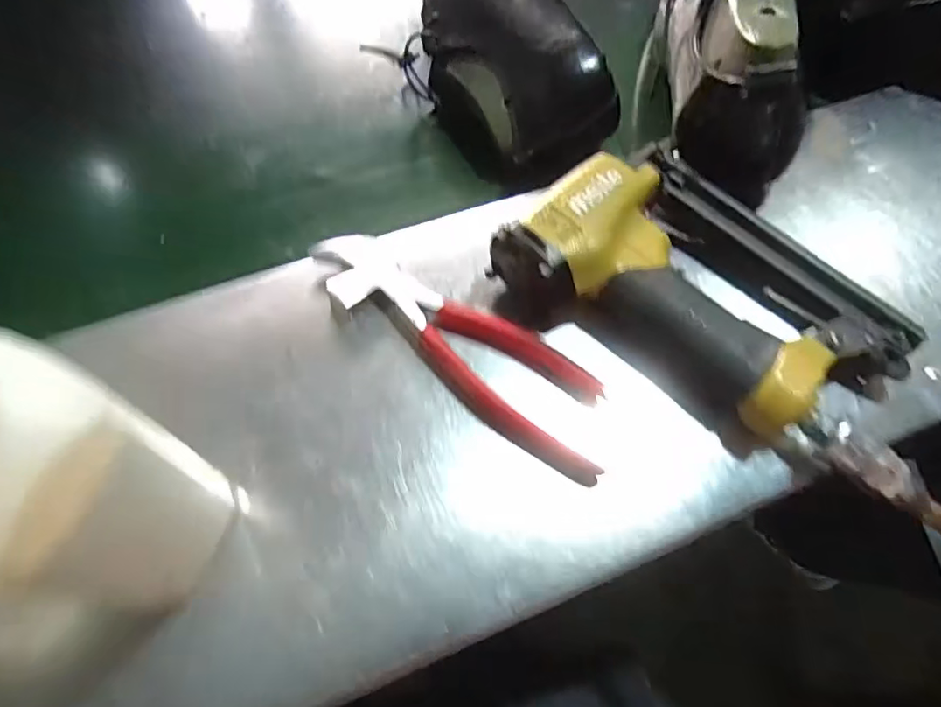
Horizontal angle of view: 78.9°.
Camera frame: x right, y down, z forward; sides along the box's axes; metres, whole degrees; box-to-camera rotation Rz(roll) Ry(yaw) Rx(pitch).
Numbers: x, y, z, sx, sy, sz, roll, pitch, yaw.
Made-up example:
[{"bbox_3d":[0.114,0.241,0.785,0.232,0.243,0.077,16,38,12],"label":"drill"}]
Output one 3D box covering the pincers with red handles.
[{"bbox_3d":[-0.005,-0.010,0.304,0.191,0.011,0.057,37,68,16],"label":"pincers with red handles"}]

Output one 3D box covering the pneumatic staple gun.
[{"bbox_3d":[0.126,-0.034,0.302,0.136,0.042,0.190,-41,70,-19],"label":"pneumatic staple gun"}]

